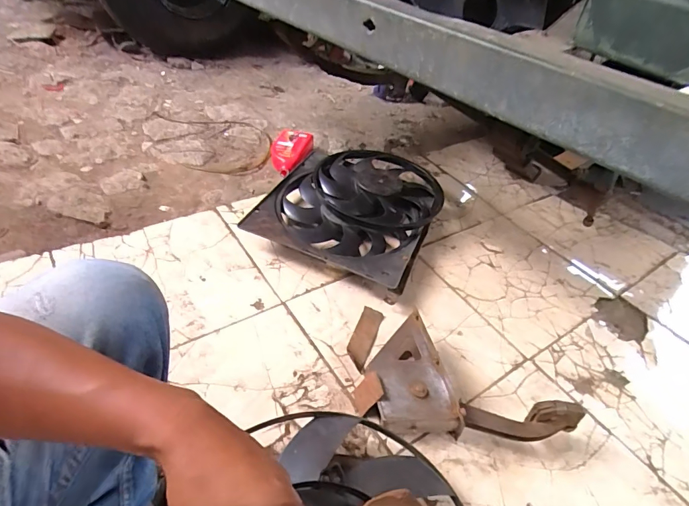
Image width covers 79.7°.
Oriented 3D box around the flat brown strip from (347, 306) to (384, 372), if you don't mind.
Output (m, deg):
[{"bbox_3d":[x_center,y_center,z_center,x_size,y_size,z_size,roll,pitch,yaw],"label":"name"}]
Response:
[{"bbox_3d":[0.044,0.189,0.933,0.049,0.006,0.152,19,49,11],"label":"flat brown strip"}]

